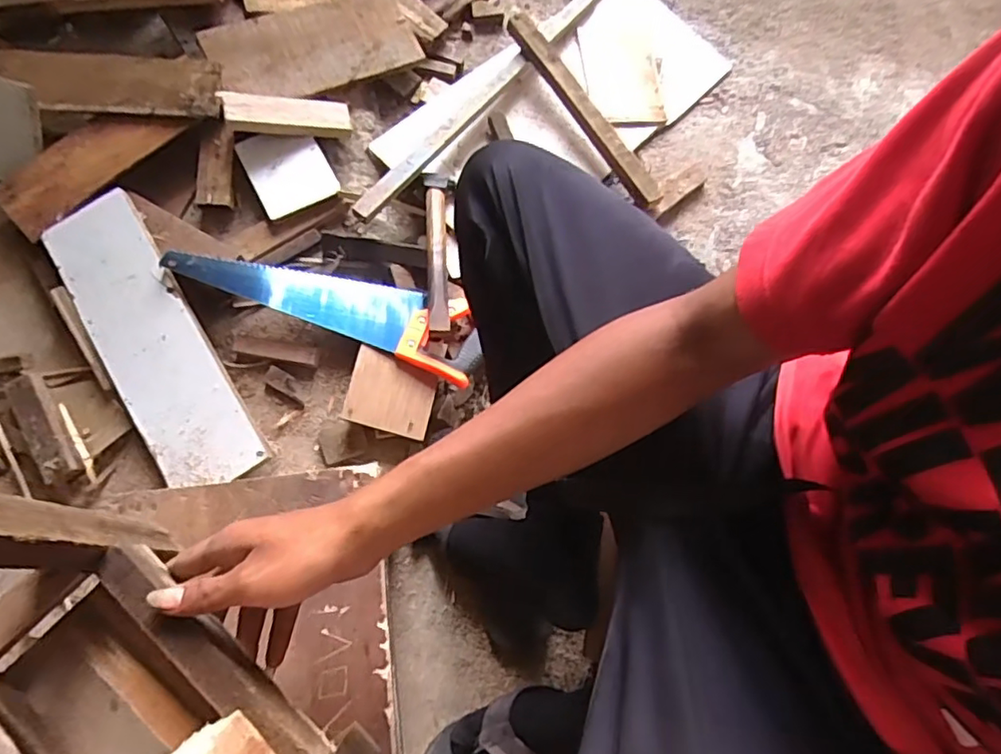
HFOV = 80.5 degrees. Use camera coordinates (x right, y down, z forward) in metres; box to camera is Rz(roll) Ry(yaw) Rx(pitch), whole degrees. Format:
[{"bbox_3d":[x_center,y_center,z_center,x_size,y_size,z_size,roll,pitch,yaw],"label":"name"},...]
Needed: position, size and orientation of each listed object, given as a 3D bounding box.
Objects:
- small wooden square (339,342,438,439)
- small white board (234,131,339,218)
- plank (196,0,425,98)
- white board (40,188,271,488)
[{"bbox_3d":[-0.137,0.019,0.747,0.104,0.009,0.097,16,73,-12],"label":"small wooden square"},{"bbox_3d":[-0.293,-0.288,0.818,0.106,0.012,0.115,-24,86,-9],"label":"small white board"},{"bbox_3d":[-0.268,-0.487,0.858,0.285,0.025,0.132,-26,92,-18],"label":"plank"},{"bbox_3d":[-0.437,-0.045,0.733,0.126,0.013,0.401,-32,81,-1],"label":"white board"}]

